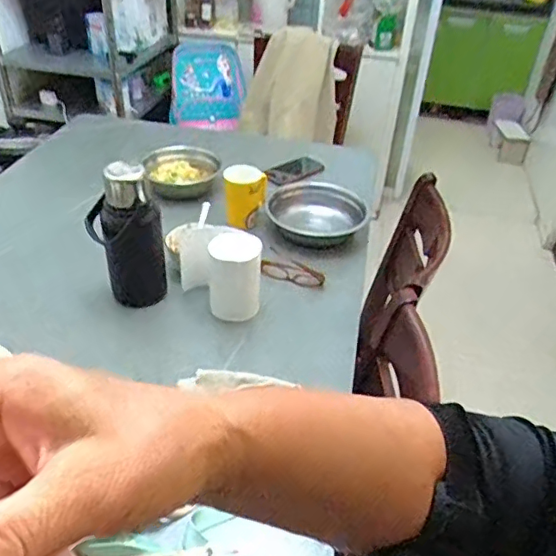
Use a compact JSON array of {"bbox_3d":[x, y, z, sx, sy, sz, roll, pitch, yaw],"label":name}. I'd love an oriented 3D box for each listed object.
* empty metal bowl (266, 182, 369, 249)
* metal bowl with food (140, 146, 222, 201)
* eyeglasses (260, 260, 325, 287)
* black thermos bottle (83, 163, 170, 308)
[{"bbox_3d":[0.081,-0.117,1.135,0.183,0.078,0.198,3,37,-2],"label":"empty metal bowl"},{"bbox_3d":[-0.211,-0.227,1.217,0.157,0.052,0.157,3,37,-2],"label":"metal bowl with food"},{"bbox_3d":[0.025,-0.011,1.029,0.127,0.030,0.036,20,40,20],"label":"eyeglasses"},{"bbox_3d":[-0.240,-0.052,0.902,0.116,0.242,0.086,-7,39,-15],"label":"black thermos bottle"}]

